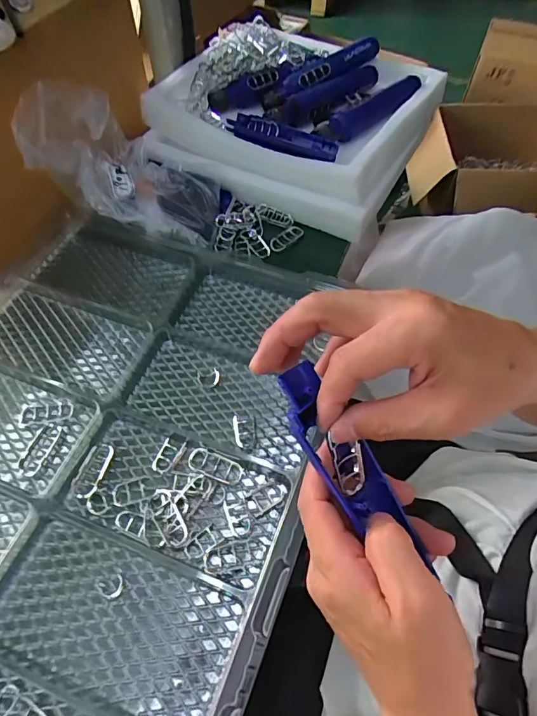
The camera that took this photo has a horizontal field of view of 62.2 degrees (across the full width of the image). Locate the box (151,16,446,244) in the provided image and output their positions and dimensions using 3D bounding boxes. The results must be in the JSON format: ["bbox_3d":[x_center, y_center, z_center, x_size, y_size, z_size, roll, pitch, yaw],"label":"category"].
[{"bbox_3d":[0.039,-0.363,0.650,0.365,0.070,0.306,22,60,14],"label":"box"}]

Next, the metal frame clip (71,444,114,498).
[{"bbox_3d":[-0.166,0.104,0.418,0.026,0.008,0.052,9,57,7],"label":"metal frame clip"}]

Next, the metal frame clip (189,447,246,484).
[{"bbox_3d":[-0.050,0.101,0.417,0.052,0.009,0.023,22,70,3],"label":"metal frame clip"}]

